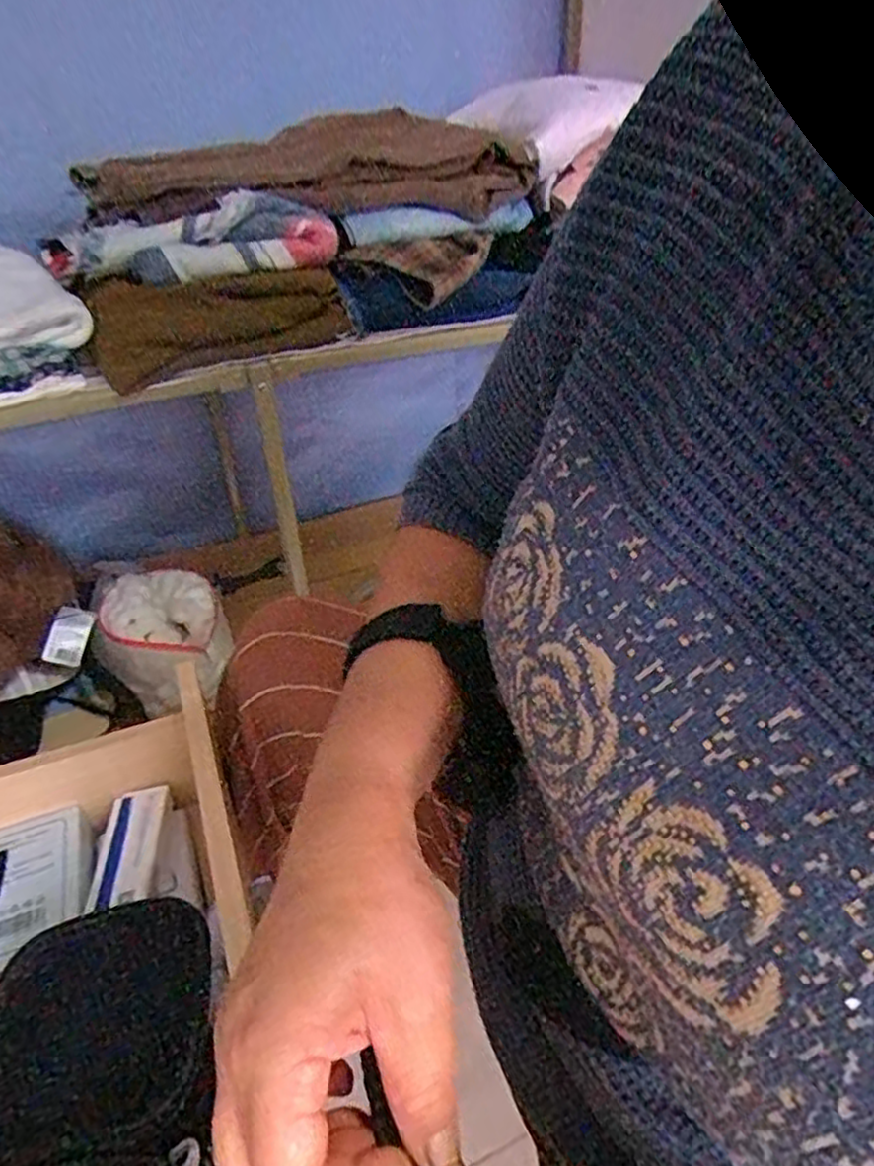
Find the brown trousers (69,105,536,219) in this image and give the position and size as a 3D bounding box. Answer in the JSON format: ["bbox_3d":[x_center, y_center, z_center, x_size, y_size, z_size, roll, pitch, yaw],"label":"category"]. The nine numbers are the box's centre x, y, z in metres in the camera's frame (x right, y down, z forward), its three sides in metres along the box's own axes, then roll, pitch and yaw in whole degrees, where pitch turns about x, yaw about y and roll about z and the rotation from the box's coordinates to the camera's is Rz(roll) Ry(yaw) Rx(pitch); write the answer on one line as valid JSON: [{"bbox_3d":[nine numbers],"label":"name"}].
[{"bbox_3d":[-0.143,-0.525,0.862,0.507,0.080,0.368,-7,46,-11],"label":"brown trousers"}]

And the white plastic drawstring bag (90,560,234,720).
[{"bbox_3d":[-0.383,0.077,0.977,0.162,0.142,0.153,-20,37,-25],"label":"white plastic drawstring bag"}]

